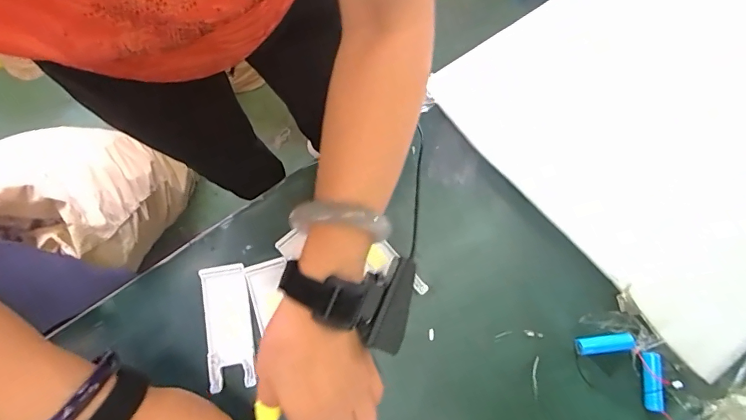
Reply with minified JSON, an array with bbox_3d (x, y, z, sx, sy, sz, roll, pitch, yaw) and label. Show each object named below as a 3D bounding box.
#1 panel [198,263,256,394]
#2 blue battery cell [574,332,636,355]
[{"bbox_3d":[-0.130,0.103,0.384,0.038,0.011,0.104,-8,78,-5],"label":"panel"},{"bbox_3d":[0.219,0.126,0.407,0.054,0.014,0.017,-3,77,-4],"label":"blue battery cell"}]

